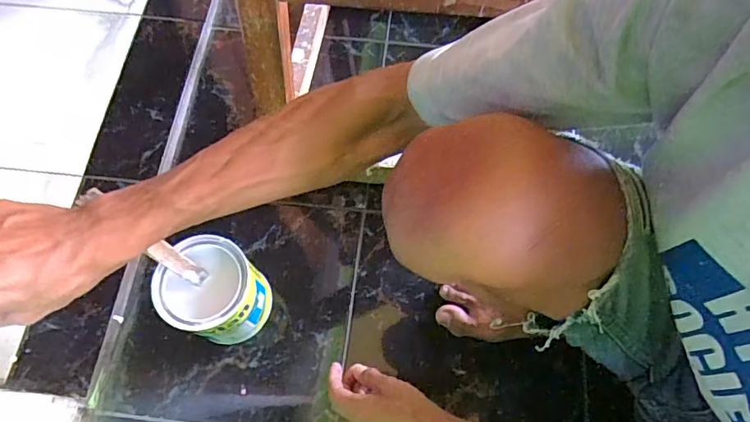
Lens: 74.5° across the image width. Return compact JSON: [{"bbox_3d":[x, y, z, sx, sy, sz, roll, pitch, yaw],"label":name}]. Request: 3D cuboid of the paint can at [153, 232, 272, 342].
[{"bbox_3d":[-0.184,0.101,0.591,0.098,0.124,0.095,0,69,0],"label":"paint can"}]

